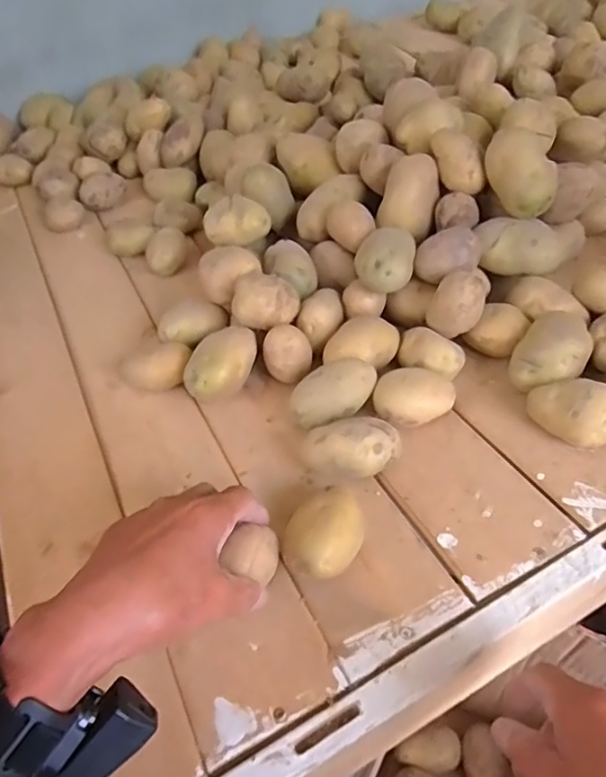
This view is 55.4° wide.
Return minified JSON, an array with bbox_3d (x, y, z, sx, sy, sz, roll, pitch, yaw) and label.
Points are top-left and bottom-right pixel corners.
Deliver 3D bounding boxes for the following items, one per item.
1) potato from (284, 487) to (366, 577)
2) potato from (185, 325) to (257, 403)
[{"bbox_3d":[0.018,0.108,0.424,0.053,0.044,0.070,33,59,31],"label":"potato"},{"bbox_3d":[-0.081,-0.020,0.557,0.056,0.053,0.085,25,55,26],"label":"potato"}]

